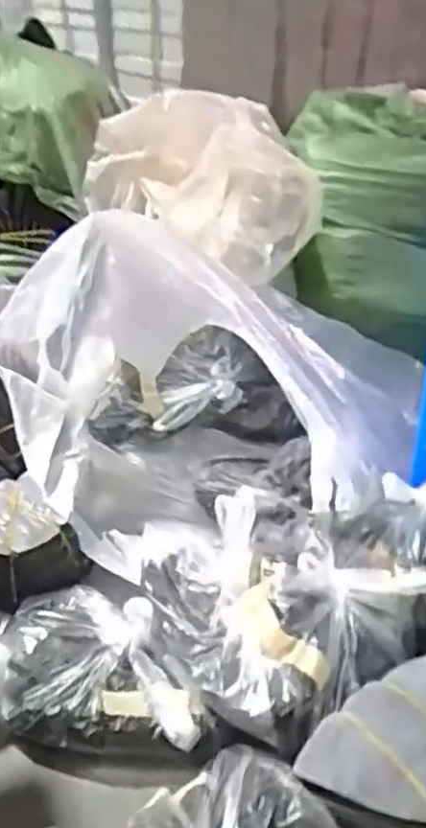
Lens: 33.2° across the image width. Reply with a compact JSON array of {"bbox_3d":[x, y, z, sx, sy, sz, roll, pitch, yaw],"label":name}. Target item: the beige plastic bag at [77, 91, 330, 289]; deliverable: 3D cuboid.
[{"bbox_3d":[-0.024,-0.307,0.919,0.137,0.184,0.375,-27,42,-35],"label":"beige plastic bag"}]

